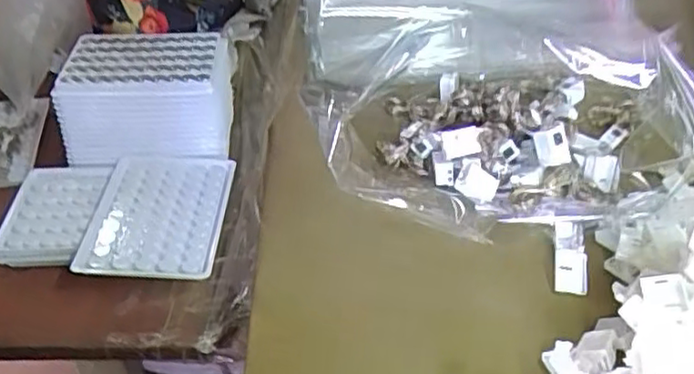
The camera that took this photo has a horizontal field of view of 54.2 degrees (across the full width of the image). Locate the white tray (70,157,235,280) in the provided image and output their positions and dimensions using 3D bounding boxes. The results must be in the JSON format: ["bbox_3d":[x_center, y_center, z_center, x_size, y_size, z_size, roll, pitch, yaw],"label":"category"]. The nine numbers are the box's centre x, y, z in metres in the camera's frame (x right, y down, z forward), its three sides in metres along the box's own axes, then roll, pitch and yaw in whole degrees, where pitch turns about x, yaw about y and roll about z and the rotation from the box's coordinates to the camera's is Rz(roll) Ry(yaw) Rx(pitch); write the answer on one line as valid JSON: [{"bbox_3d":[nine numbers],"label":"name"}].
[{"bbox_3d":[-0.142,0.021,0.506,0.098,0.016,0.120,0,38,1],"label":"white tray"}]

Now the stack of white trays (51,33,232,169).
[{"bbox_3d":[-0.165,-0.073,0.571,0.132,0.075,0.102,-2,37,-2],"label":"stack of white trays"}]

